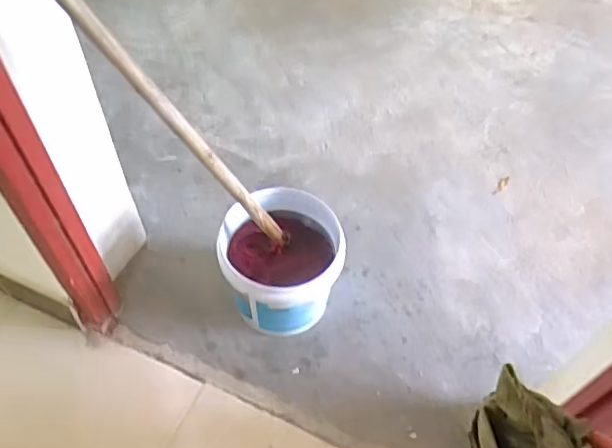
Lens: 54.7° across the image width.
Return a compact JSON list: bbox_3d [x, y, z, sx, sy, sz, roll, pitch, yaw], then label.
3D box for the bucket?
[{"bbox_3d":[-0.055,0.101,1.349,0.259,0.283,0.242,1,57,-2],"label":"bucket"}]

